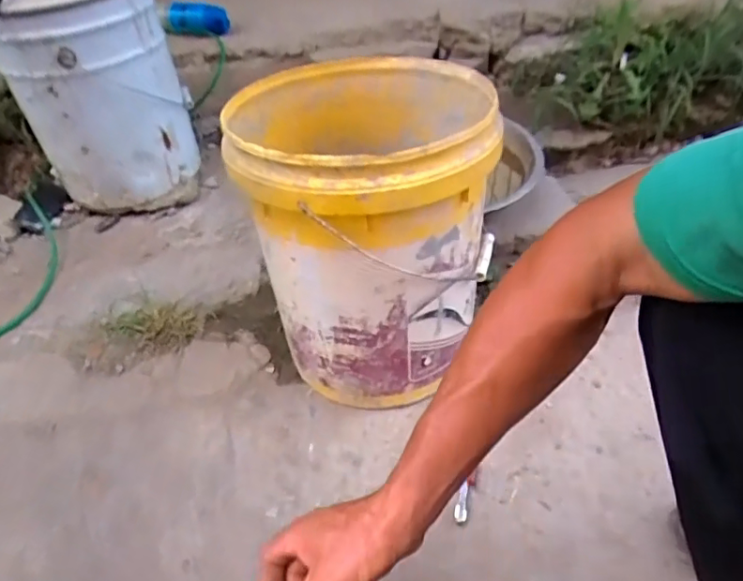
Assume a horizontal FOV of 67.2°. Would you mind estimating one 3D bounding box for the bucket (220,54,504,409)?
[{"bbox_3d":[0.002,-0.076,0.738,0.299,0.372,0.318,12,44,15],"label":"bucket"}]

